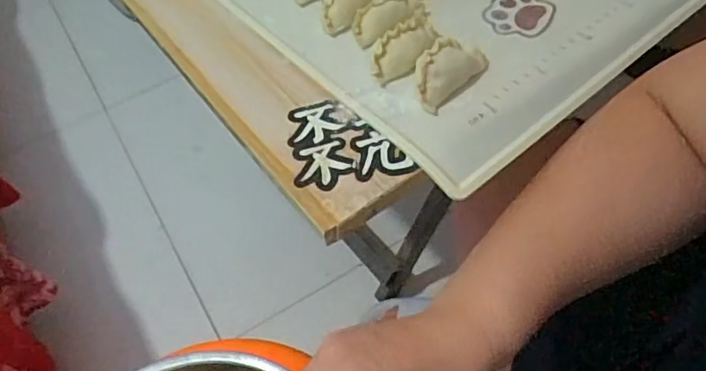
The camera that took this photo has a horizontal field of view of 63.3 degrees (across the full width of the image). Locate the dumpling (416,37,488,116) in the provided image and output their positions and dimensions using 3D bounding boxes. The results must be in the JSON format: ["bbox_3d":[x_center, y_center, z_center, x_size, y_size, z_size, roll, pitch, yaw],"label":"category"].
[{"bbox_3d":[0.061,-0.076,0.373,0.030,0.018,0.058,32,62,25],"label":"dumpling"}]

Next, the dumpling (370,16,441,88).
[{"bbox_3d":[0.035,-0.092,0.389,0.024,0.019,0.057,32,62,25],"label":"dumpling"}]

